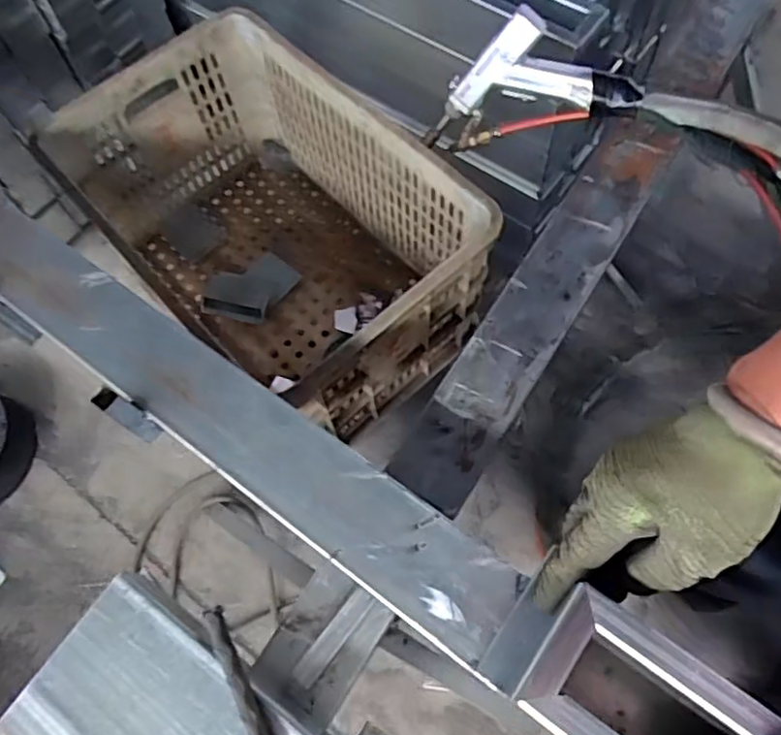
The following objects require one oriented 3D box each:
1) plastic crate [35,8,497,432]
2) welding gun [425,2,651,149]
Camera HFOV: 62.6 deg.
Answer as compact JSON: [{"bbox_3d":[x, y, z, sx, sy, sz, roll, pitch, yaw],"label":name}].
[{"bbox_3d":[-0.153,-0.179,0.895,0.343,0.293,0.508,-40,70,-14],"label":"plastic crate"},{"bbox_3d":[0.172,-0.338,0.794,0.245,0.155,0.076,4,67,5],"label":"welding gun"}]

